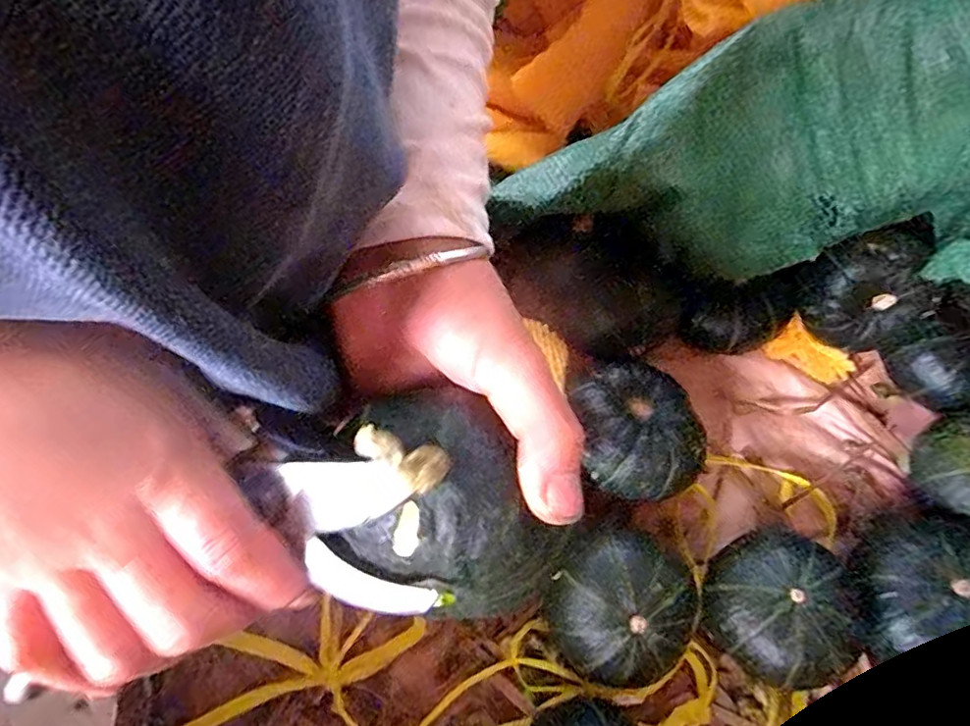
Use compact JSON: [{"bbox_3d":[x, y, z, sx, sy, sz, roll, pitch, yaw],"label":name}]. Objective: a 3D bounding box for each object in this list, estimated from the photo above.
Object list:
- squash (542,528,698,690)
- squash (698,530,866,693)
[{"bbox_3d":[0.079,0.150,0.363,0.080,0.060,0.082,0,65,0],"label":"squash"},{"bbox_3d":[0.180,0.148,0.367,0.078,0.067,0.081,0,65,0],"label":"squash"}]

